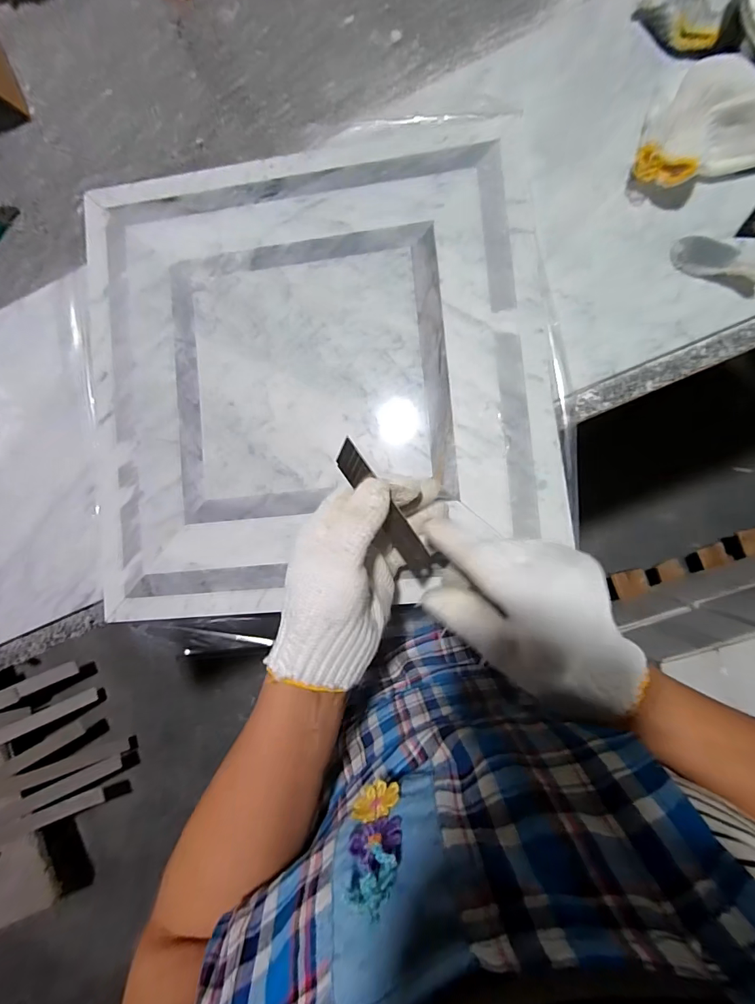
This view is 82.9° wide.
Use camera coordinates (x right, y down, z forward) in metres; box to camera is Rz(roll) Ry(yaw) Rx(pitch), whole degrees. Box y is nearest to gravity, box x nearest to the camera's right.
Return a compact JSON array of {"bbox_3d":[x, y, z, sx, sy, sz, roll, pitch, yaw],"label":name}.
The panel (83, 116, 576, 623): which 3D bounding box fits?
[{"bbox_3d":[-0.059,-0.114,0.370,0.398,0.021,0.395,-6,84,6],"label":"panel"}]

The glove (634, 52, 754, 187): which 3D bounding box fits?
[{"bbox_3d":[0.257,-0.273,0.328,0.109,0.046,0.083,31,91,7],"label":"glove"}]

